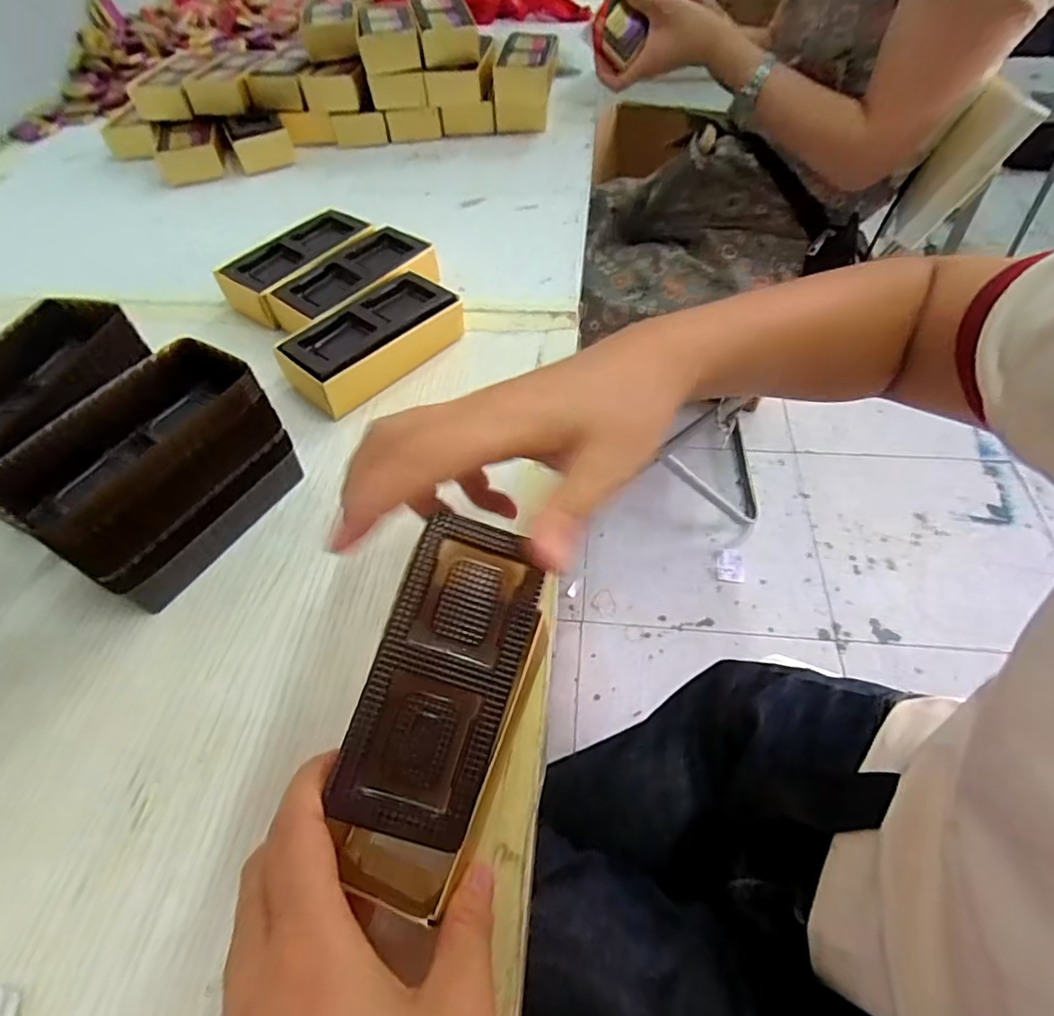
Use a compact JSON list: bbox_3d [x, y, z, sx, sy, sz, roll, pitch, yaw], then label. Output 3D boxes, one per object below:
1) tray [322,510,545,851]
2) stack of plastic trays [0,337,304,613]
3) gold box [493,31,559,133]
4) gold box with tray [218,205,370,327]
[{"bbox_3d":[-0.028,0.058,0.209,0.051,0.009,0.108,20,74,-7],"label":"tray"},{"bbox_3d":[-0.181,-0.014,0.292,0.068,0.080,0.119,26,59,21],"label":"stack of plastic trays"},{"bbox_3d":[-0.001,-0.471,0.643,0.063,0.071,0.099,1,53,4],"label":"gold box"},{"bbox_3d":[-0.181,-0.194,0.460,0.061,0.035,0.121,31,61,24],"label":"gold box with tray"}]

